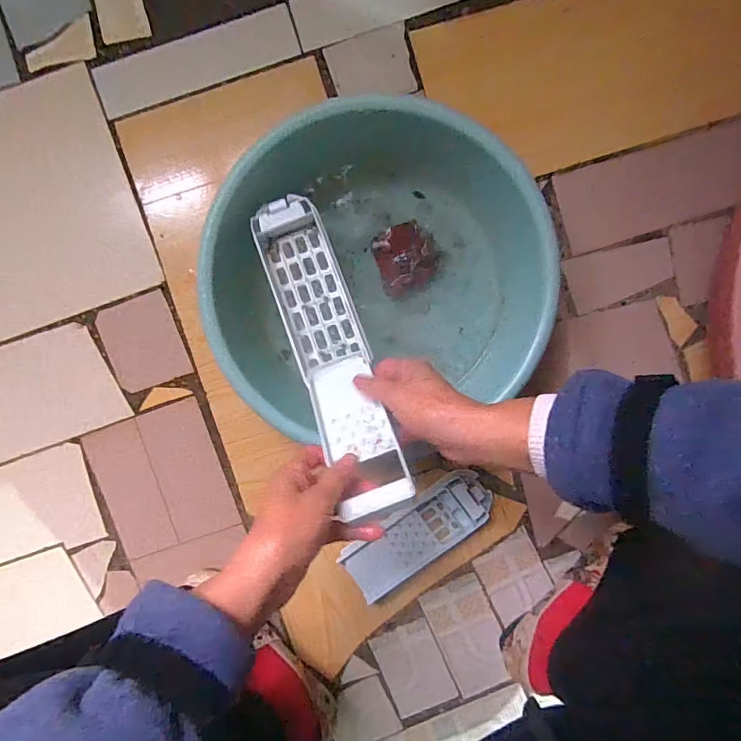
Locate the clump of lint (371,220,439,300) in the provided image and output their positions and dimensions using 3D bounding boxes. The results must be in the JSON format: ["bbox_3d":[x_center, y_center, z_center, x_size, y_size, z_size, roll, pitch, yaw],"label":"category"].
[{"bbox_3d":[0.041,-0.125,0.518,0.066,0.022,0.076,-18,96,1],"label":"clump of lint"}]

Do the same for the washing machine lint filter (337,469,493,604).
[{"bbox_3d":[0.058,0.193,0.559,0.188,0.017,0.070,-36,95,3],"label":"washing machine lint filter"}]

